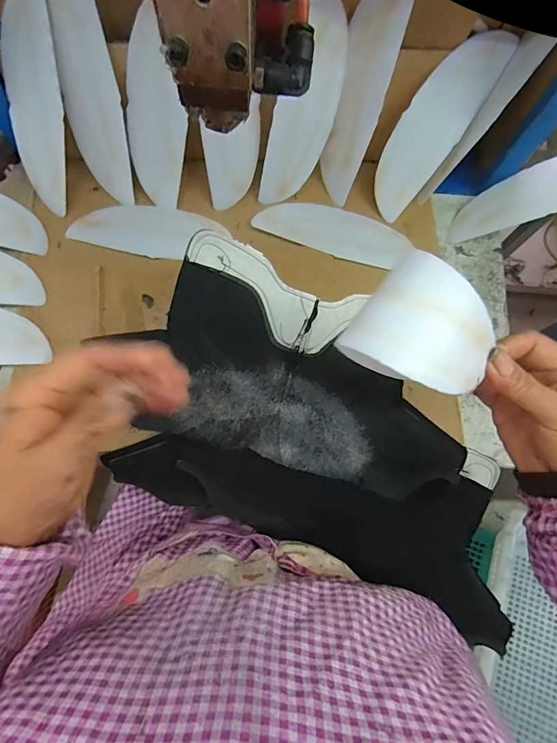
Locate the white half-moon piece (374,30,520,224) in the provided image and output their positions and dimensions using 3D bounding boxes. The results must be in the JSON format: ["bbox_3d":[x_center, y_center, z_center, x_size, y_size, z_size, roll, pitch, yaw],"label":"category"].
[{"bbox_3d":[0.184,-0.294,0.471,0.072,0.006,0.212,30,113,-10],"label":"white half-moon piece"}]

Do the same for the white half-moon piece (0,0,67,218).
[{"bbox_3d":[-0.283,-0.302,0.450,0.068,0.213,0.014,14,34,2],"label":"white half-moon piece"}]

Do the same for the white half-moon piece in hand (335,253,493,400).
[{"bbox_3d":[0.091,-0.022,0.245,0.079,0.029,0.074,39,100,8],"label":"white half-moon piece in hand"}]

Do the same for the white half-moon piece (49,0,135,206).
[{"bbox_3d":[-0.214,-0.310,0.447,0.063,0.212,0.016,0,39,-2],"label":"white half-moon piece"}]

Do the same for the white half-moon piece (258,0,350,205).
[{"bbox_3d":[0.032,-0.298,0.453,0.067,0.208,0.012,6,39,-20],"label":"white half-moon piece"}]

